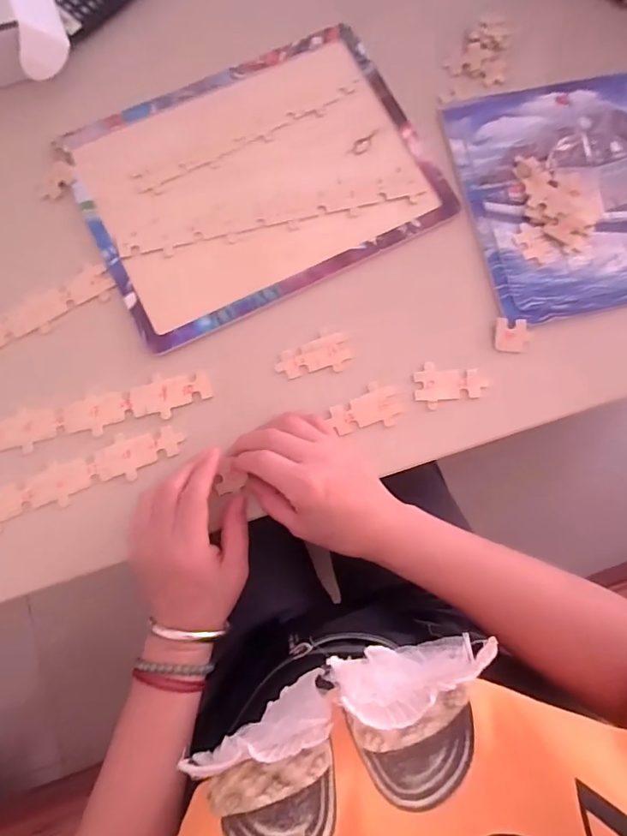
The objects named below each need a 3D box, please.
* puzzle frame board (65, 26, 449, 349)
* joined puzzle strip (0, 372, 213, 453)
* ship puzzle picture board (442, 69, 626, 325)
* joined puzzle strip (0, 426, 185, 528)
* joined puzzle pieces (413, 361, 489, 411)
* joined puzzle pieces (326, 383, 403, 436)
[{"bbox_3d":[-0.049,-0.209,0.431,0.289,0.006,0.209,-26,82,-6],"label":"puzzle frame board"},{"bbox_3d":[-0.213,0.005,0.390,0.262,0.004,0.033,-14,81,-4],"label":"joined puzzle strip"},{"bbox_3d":[0.278,-0.210,0.435,0.283,0.007,0.213,-12,81,-3],"label":"ship puzzle picture board"},{"bbox_3d":[-0.222,0.061,0.383,0.242,0.005,0.031,-22,81,-5],"label":"joined puzzle strip"},{"bbox_3d":[0.111,-0.027,0.403,0.057,0.004,0.036,-4,80,-2],"label":"joined puzzle pieces"},{"bbox_3d":[0.042,-0.006,0.400,0.059,0.004,0.035,-24,82,-5],"label":"joined puzzle pieces"}]

